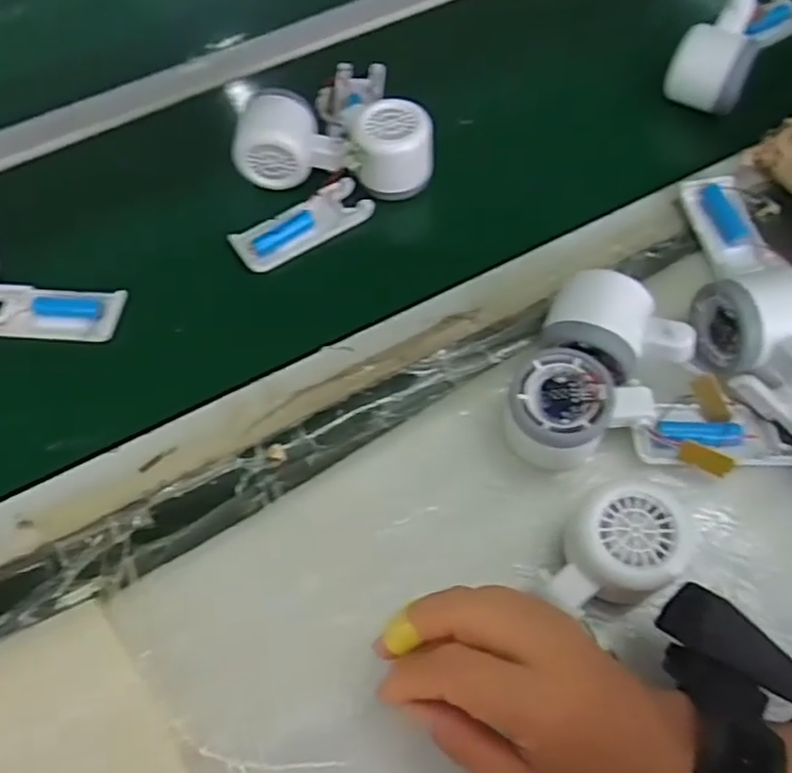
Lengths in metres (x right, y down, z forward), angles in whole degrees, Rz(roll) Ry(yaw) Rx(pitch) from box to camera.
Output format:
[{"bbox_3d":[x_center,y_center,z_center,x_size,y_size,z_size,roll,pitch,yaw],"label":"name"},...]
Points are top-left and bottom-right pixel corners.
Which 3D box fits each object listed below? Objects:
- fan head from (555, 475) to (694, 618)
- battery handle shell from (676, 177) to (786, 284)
[{"bbox_3d":[0.115,0.086,0.354,0.068,0.046,0.057,-23,63,-10],"label":"fan head"},{"bbox_3d":[0.237,-0.114,0.482,0.041,0.014,0.088,-9,61,-3],"label":"battery handle shell"}]

